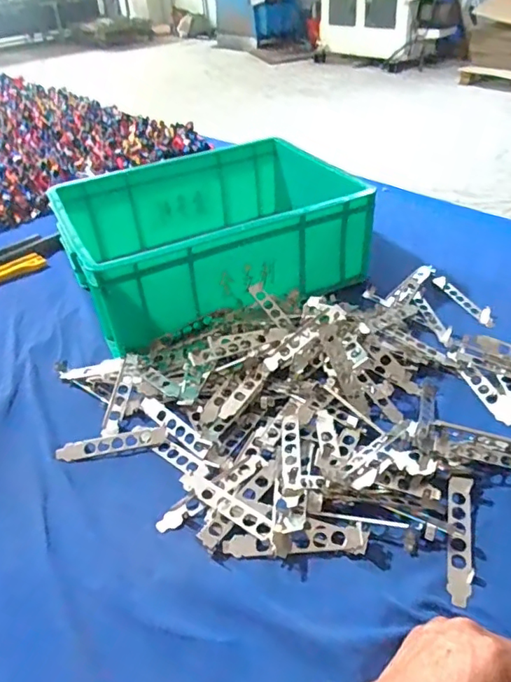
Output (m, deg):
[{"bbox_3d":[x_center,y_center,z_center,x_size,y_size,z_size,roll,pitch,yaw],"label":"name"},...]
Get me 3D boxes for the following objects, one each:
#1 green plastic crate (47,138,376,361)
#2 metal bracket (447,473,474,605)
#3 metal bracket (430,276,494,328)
[{"bbox_3d":[-0.068,-0.170,0.817,0.412,0.133,0.311,-19,39,-18],"label":"green plastic crate"},{"bbox_3d":[0.177,0.167,0.455,0.020,0.008,0.119,7,39,16],"label":"metal bracket"},{"bbox_3d":[0.293,-0.059,0.740,0.021,0.016,0.110,-20,40,-19],"label":"metal bracket"}]

